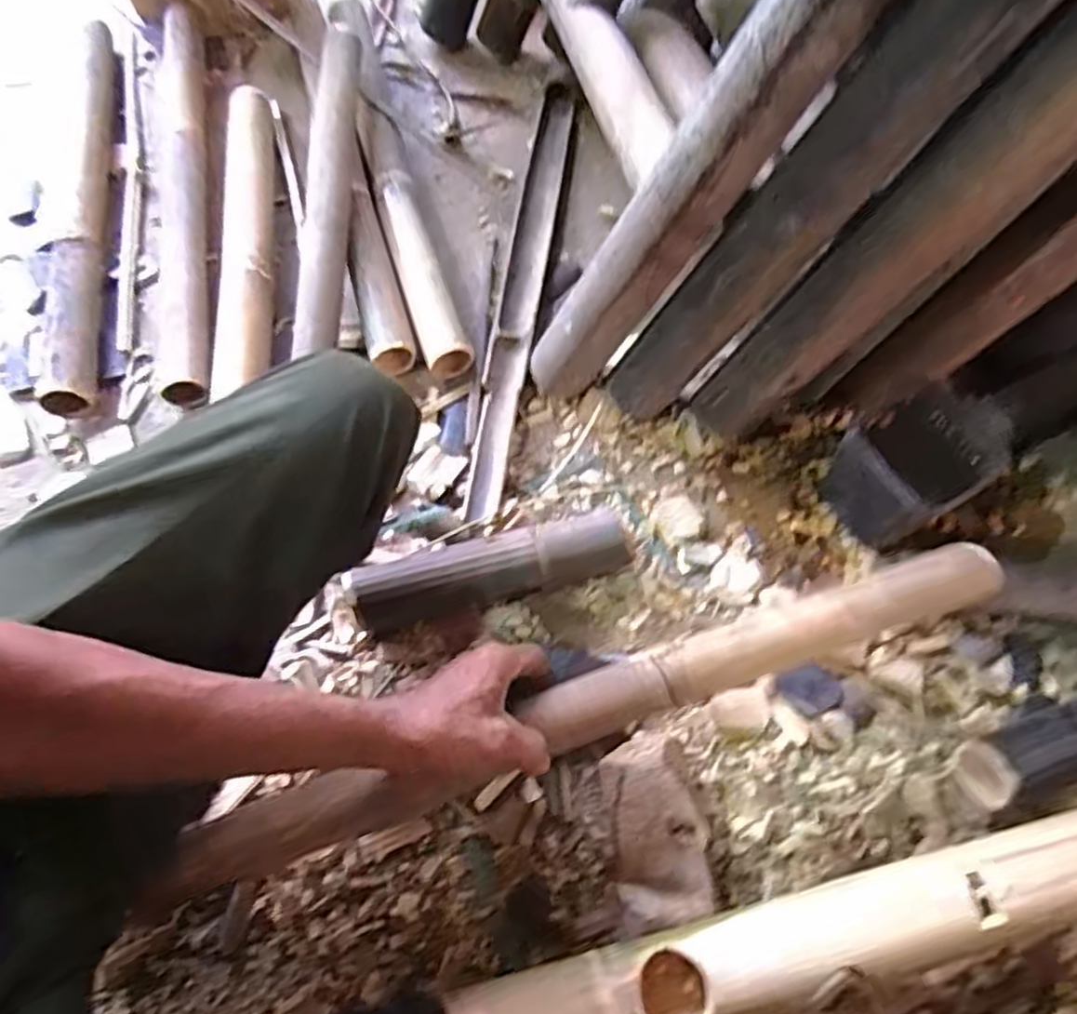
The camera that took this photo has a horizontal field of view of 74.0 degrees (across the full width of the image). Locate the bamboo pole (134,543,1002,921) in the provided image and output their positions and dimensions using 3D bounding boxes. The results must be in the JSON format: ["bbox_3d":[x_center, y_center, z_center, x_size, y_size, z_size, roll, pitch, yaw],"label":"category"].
[{"bbox_3d":[0.045,0.140,0.505,0.647,0.064,0.048,-19,66,-6],"label":"bamboo pole"}]

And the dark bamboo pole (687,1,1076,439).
[{"bbox_3d":[0.298,-0.209,0.595,0.085,0.465,0.066,0,62,-29],"label":"dark bamboo pole"}]

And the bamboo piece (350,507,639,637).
[{"bbox_3d":[-0.041,0.059,0.674,0.250,0.057,0.054,-14,66,-8],"label":"bamboo piece"}]

